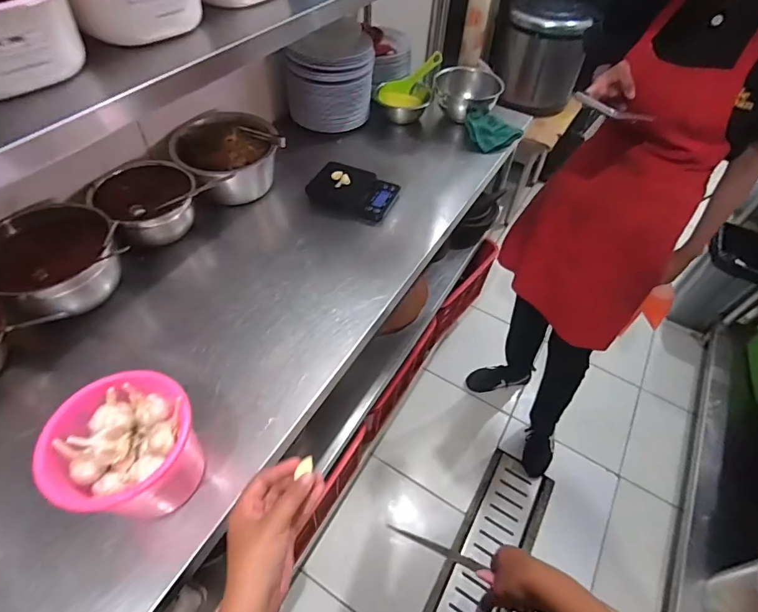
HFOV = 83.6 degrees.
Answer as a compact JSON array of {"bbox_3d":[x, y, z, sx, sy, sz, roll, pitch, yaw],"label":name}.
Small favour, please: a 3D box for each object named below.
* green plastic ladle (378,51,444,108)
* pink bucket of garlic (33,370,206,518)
[{"bbox_3d":[0.096,-0.646,1.226,0.129,0.050,0.240,33,71,21],"label":"green plastic ladle"},{"bbox_3d":[-0.302,0.186,0.535,0.146,0.165,0.146,2,52,-2],"label":"pink bucket of garlic"}]

